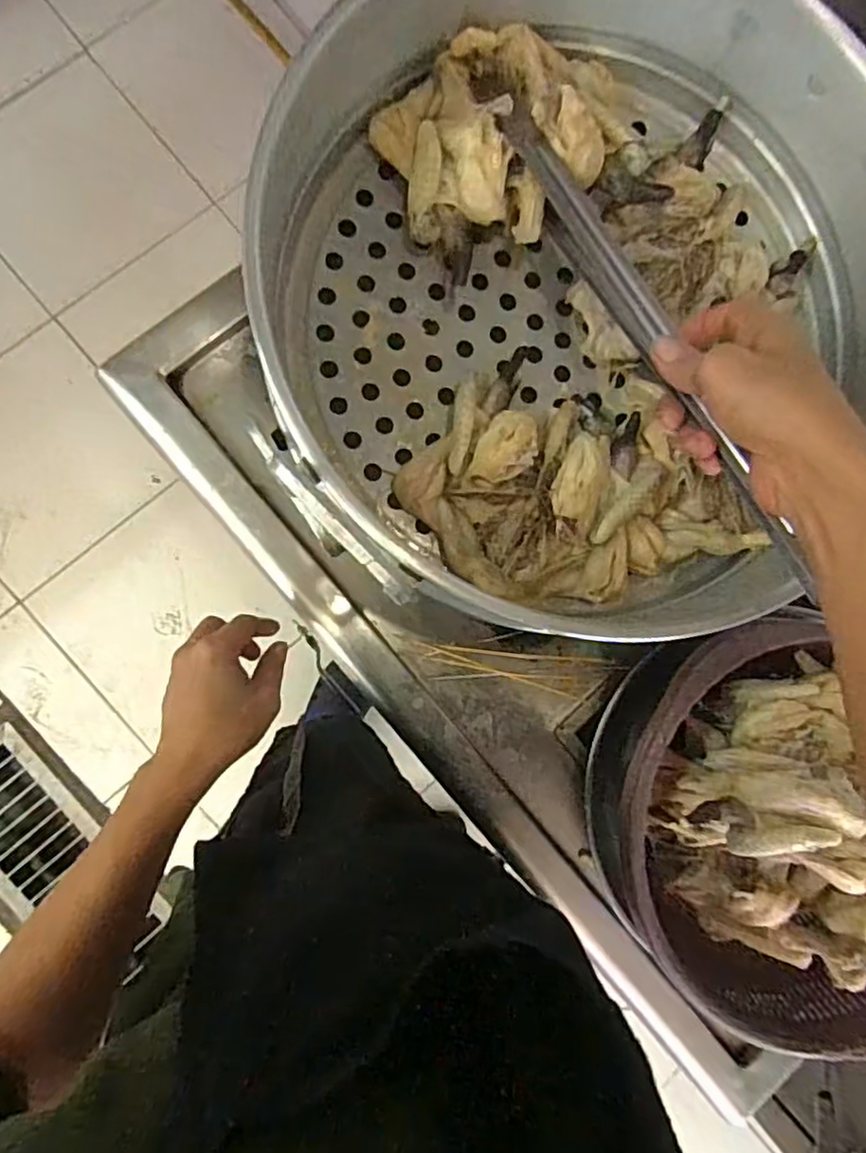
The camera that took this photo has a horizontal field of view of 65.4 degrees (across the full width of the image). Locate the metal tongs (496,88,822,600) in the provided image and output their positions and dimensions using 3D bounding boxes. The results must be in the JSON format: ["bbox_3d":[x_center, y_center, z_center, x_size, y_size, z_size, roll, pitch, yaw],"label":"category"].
[{"bbox_3d":[0.126,-0.148,0.398,0.027,0.036,0.350,-21,71,-7],"label":"metal tongs"}]

